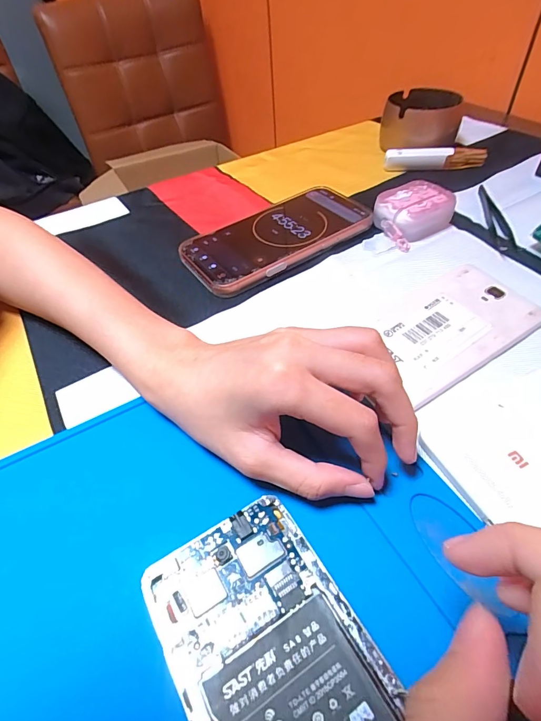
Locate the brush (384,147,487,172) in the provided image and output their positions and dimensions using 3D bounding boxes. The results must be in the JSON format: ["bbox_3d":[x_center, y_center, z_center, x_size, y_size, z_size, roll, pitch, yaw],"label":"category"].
[{"bbox_3d":[0.178,-0.217,0.423,0.103,0.022,0.012,1,48,6],"label":"brush"}]

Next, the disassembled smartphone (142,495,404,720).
[{"bbox_3d":[0.008,0.123,0.144,0.070,0.009,0.135,-27,51,-18],"label":"disassembled smartphone"}]

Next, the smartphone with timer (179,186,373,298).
[{"bbox_3d":[0.005,-0.111,0.350,0.161,0.016,0.086,-32,53,-22],"label":"smartphone with timer"}]

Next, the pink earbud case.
[{"bbox_3d":[0.125,-0.132,0.349,0.063,0.028,0.049,-30,53,-21],"label":"pink earbud case"}]

